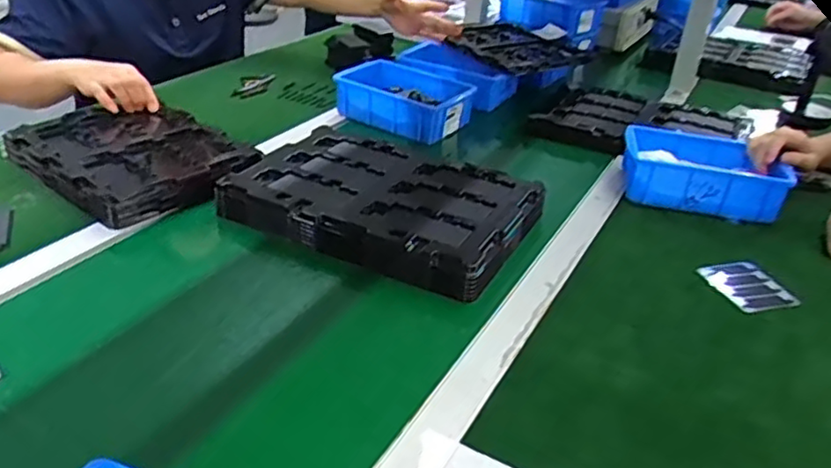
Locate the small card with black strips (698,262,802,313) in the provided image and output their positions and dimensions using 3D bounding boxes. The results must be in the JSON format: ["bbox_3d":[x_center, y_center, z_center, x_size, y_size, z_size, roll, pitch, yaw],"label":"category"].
[{"bbox_3d":[0.404,0.064,0.816,0.093,0.007,0.094,-4,33,-21],"label":"small card with black strips"}]

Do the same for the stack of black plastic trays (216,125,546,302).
[{"bbox_3d":[-0.036,-0.043,0.824,0.333,0.040,0.253,15,31,18],"label":"stack of black plastic trays"}]

